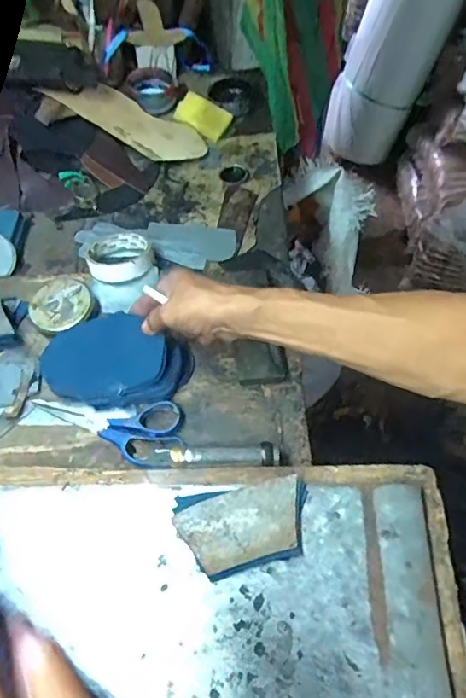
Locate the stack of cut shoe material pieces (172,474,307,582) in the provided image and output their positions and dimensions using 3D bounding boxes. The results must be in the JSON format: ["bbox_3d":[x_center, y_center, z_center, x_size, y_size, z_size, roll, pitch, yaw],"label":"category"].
[{"bbox_3d":[0.009,0.160,0.455,0.117,0.010,0.071,-12,66,2],"label":"stack of cut shoe material pieces"}]

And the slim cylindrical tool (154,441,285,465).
[{"bbox_3d":[-0.014,0.107,0.508,0.118,0.029,0.022,3,61,1],"label":"slim cylindrical tool"}]

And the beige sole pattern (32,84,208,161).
[{"bbox_3d":[-0.156,-0.351,0.776,0.233,0.016,0.095,29,57,-1],"label":"beige sole pattern"}]

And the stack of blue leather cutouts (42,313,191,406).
[{"bbox_3d":[-0.133,0.012,0.558,0.161,0.047,0.094,13,61,7],"label":"stack of blue leather cutouts"}]

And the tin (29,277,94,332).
[{"bbox_3d":[-0.206,-0.054,0.610,0.070,0.014,0.079,-13,60,-11],"label":"tin"}]

